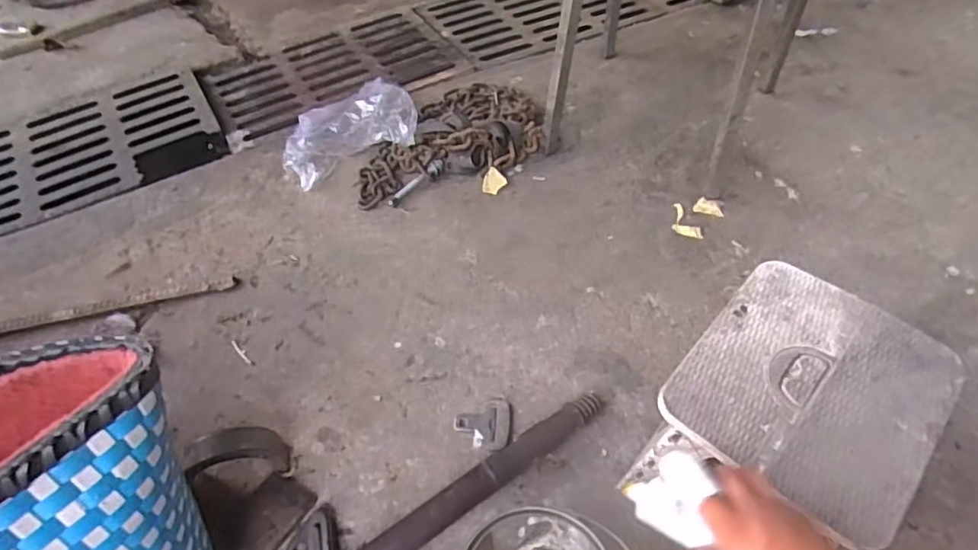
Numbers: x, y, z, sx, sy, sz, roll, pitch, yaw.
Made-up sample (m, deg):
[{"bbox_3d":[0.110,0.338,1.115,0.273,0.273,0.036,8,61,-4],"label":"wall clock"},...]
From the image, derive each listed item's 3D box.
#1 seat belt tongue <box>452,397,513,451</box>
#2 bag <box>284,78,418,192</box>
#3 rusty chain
[{"bbox_3d":[-0.008,0.209,0.823,0.077,0.004,0.072,-5,51,-2],"label":"seat belt tongue"},{"bbox_3d":[-0.292,-0.316,1.253,0.274,0.098,0.308,-10,51,-6],"label":"bag"},{"bbox_3d":[-0.092,-0.310,1.218,0.415,0.067,0.298,-17,52,-11],"label":"rusty chain"}]

